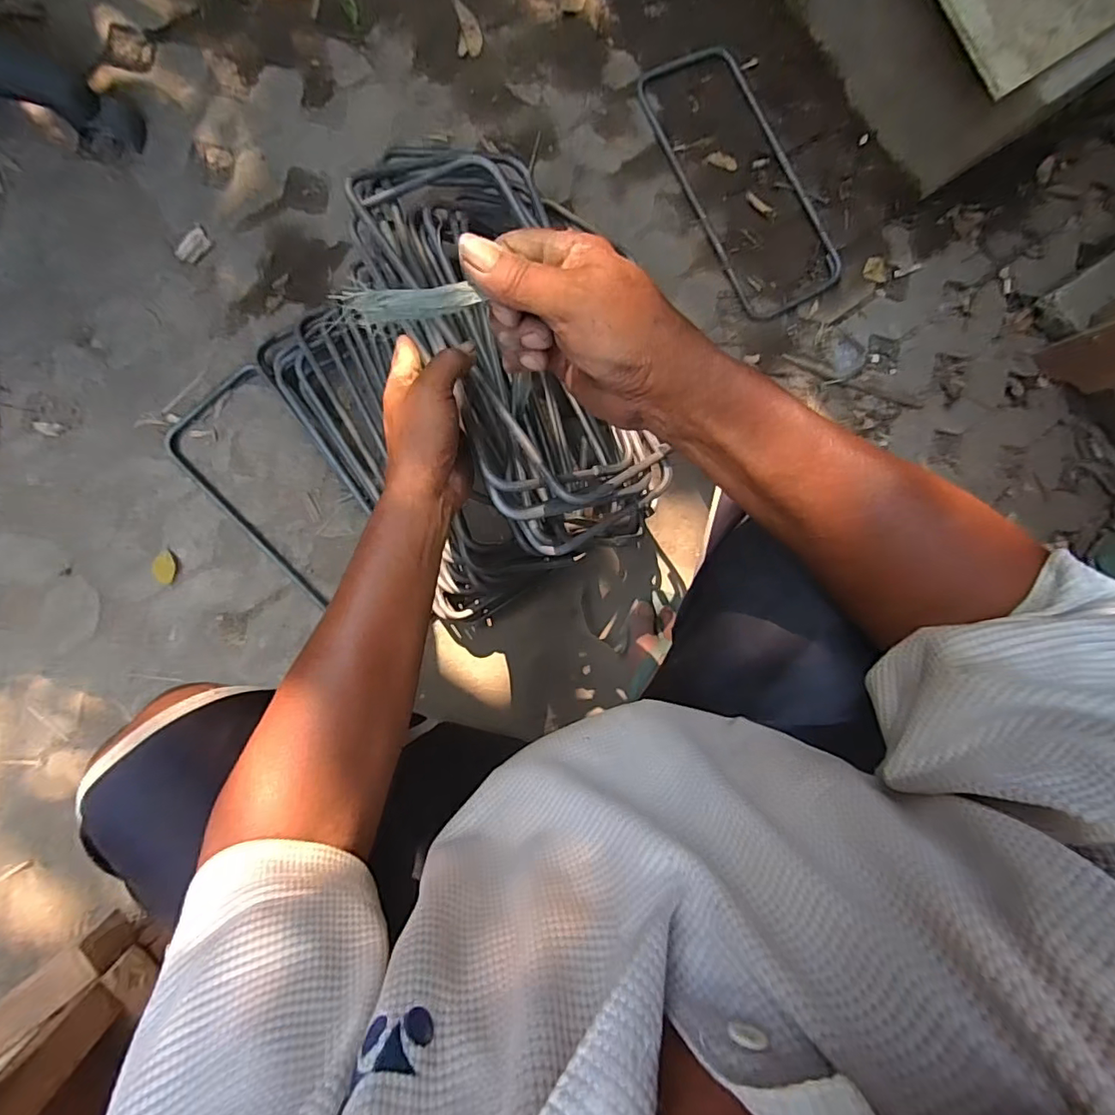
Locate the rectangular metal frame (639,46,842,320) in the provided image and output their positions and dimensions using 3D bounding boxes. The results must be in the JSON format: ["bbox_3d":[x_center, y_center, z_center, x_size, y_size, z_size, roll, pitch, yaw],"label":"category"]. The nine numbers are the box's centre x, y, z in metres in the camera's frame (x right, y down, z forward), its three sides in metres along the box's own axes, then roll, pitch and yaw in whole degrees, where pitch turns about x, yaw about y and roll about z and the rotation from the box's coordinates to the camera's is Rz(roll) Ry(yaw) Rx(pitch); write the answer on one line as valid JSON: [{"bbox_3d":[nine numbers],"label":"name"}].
[{"bbox_3d":[0.239,-0.483,0.695,0.145,0.019,0.341,-30,95,-9],"label":"rectangular metal frame"}]

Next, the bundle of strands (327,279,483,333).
[{"bbox_3d":[-0.074,-0.125,0.267,0.068,0.010,0.017,-14,92,-16],"label":"bundle of strands"}]

